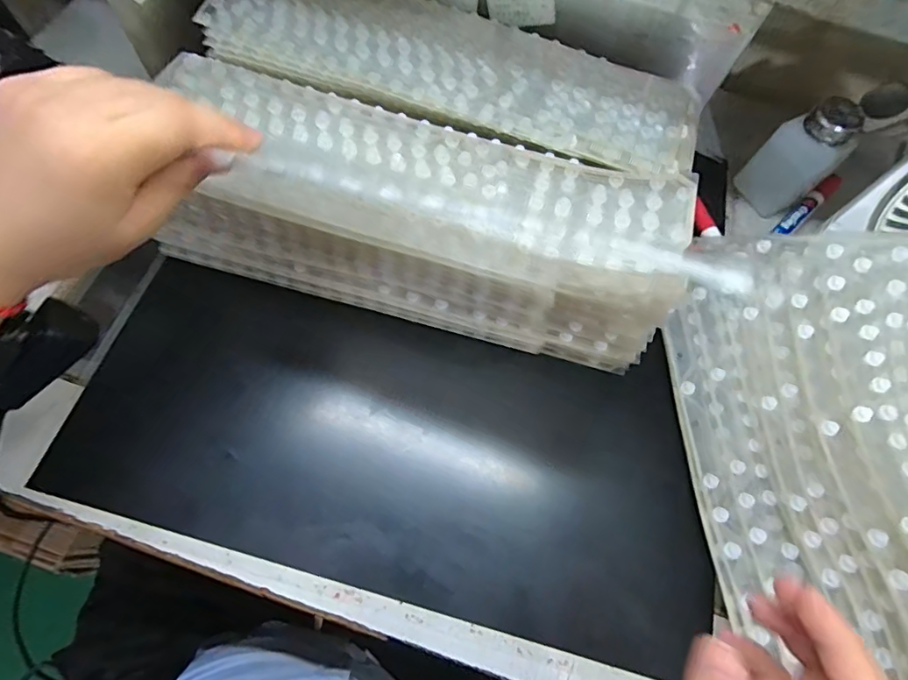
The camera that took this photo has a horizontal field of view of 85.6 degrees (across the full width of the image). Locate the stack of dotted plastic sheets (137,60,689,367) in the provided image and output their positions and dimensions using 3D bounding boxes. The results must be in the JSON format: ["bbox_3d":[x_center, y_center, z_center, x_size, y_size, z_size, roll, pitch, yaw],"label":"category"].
[{"bbox_3d":[-0.033,-0.100,0.390,0.402,0.104,0.138,16,68,6],"label":"stack of dotted plastic sheets"}]

